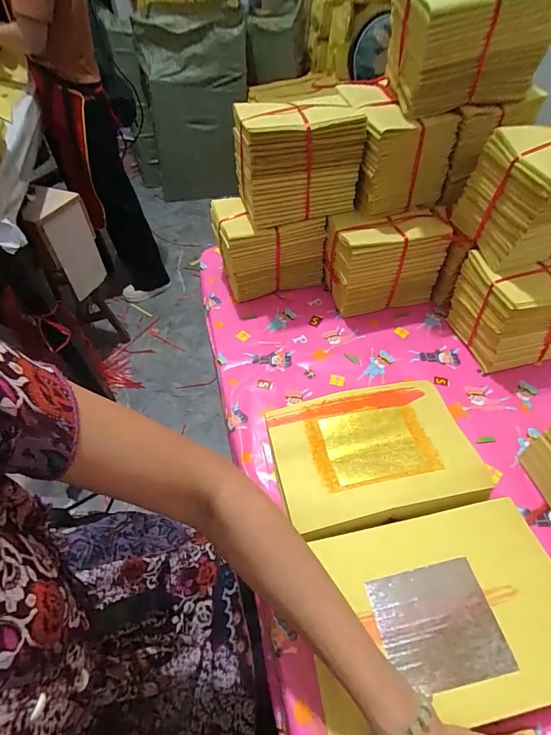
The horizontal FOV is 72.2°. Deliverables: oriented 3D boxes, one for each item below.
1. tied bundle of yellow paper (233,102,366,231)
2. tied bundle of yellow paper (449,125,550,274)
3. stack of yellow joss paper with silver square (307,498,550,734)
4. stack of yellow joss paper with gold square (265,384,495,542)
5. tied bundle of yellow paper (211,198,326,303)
[{"bbox_3d":[0.031,-0.305,0.583,0.170,0.155,0.116,-13,52,-8],"label":"tied bundle of yellow paper"},{"bbox_3d":[0.357,-0.229,0.500,0.161,0.138,0.130,-15,52,-9],"label":"tied bundle of yellow paper"},{"bbox_3d":[0.155,0.230,0.361,0.245,0.024,0.159,-10,52,-5],"label":"stack of yellow joss paper with silver square"},{"bbox_3d":[0.115,0.106,0.463,0.225,0.041,0.164,-10,52,-5],"label":"stack of yellow joss paper with gold square"},{"bbox_3d":[-0.015,-0.214,0.671,0.164,0.135,0.121,-17,53,-11],"label":"tied bundle of yellow paper"}]

